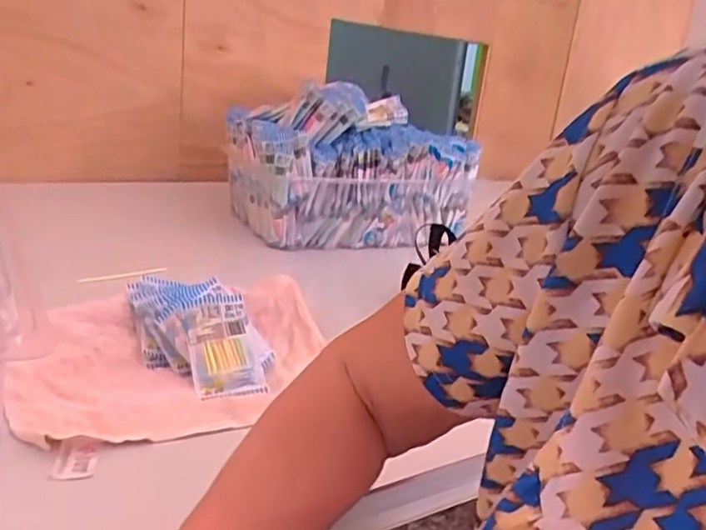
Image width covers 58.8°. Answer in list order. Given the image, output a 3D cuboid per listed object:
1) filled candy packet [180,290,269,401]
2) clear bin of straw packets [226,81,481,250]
[{"bbox_3d":[-0.121,0.078,0.601,0.069,0.098,0.015,-3,-21,-26],"label":"filled candy packet"},{"bbox_3d":[-0.012,-0.182,1.148,0.384,0.236,0.303,-6,22,-28],"label":"clear bin of straw packets"}]

